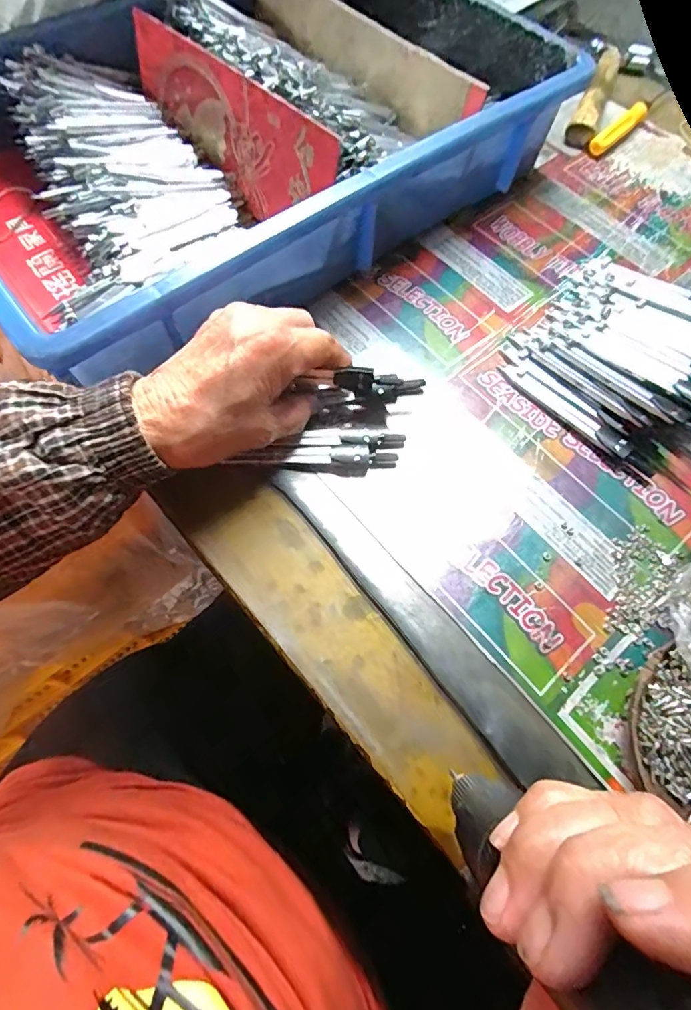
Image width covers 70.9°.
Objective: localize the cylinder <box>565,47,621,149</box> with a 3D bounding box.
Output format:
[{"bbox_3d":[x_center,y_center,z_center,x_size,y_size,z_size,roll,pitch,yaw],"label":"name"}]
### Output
[{"bbox_3d":[0.227,-0.373,0.444,0.023,0.020,0.125,21,68,7],"label":"cylinder"}]

